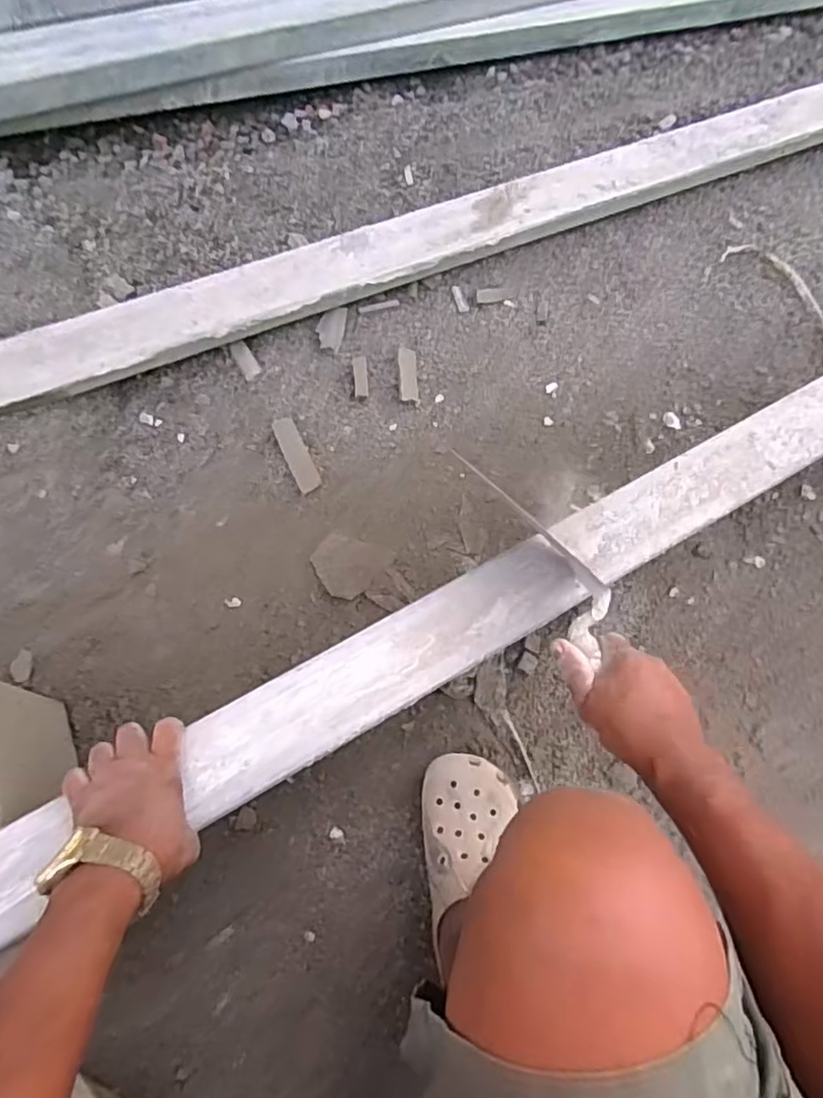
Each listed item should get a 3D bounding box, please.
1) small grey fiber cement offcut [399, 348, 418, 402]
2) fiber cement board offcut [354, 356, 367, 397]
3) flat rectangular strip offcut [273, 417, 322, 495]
[{"bbox_3d":[-0.004,-0.243,0.884,0.025,0.004,0.078,1,76,-15],"label":"small grey fiber cement offcut"},{"bbox_3d":[-0.070,-0.240,0.882,0.020,0.012,0.064,-4,67,-2],"label":"fiber cement board offcut"},{"bbox_3d":[-0.150,-0.124,0.827,0.031,0.010,0.103,-25,86,-12],"label":"flat rectangular strip offcut"}]

